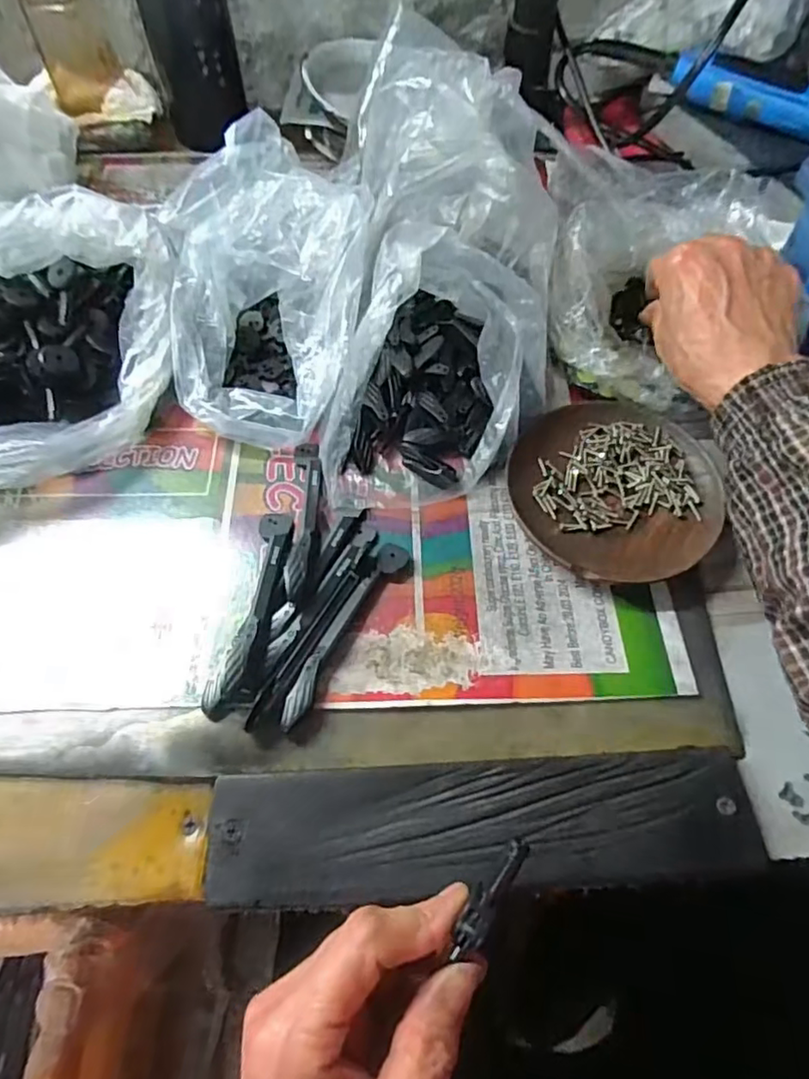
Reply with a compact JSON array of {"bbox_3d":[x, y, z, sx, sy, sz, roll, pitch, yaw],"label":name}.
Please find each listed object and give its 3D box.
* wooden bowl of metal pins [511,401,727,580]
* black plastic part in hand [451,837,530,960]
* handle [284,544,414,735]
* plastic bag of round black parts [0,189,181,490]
[{"bbox_3d":[0.115,-0.029,0.331,0.112,0.016,0.114,1,61,-1],"label":"wooden bowl of metal pins"},{"bbox_3d":[0.031,0.128,0.211,0.012,0.005,0.046,30,88,14],"label":"black plastic part in hand"},{"bbox_3d":[-0.029,0.043,0.291,0.016,0.009,0.106,29,65,14],"label":"handle"},{"bbox_3d":[-0.225,-0.106,0.323,0.153,0.084,0.175,23,63,11],"label":"plastic bag of round black parts"}]

